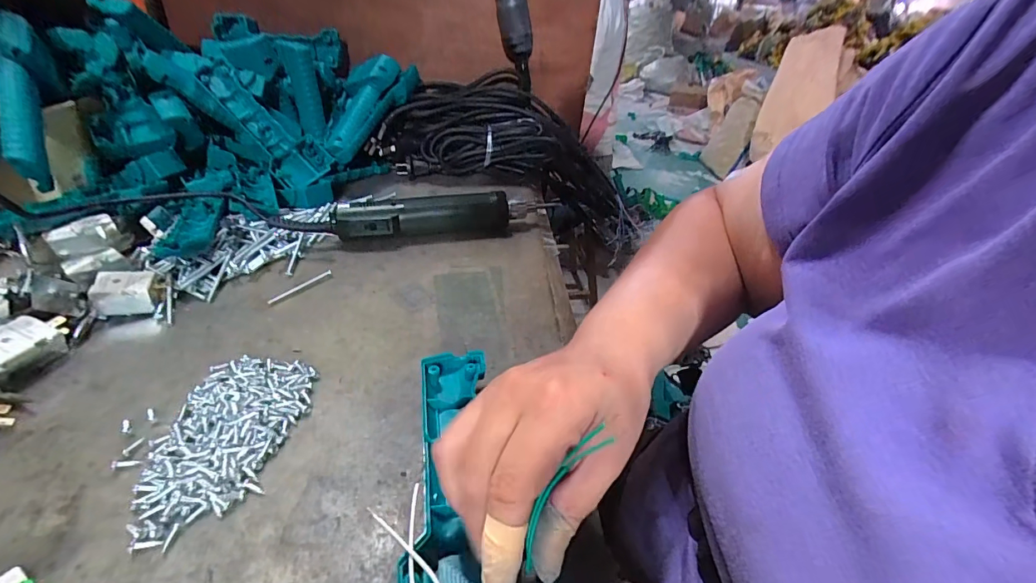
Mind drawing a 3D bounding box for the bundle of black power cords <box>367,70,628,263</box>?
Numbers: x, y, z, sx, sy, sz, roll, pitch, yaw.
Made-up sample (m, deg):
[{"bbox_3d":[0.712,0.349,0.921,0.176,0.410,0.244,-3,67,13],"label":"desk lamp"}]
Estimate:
[{"bbox_3d":[0.009,-0.199,0.640,0.383,0.157,0.093,20,34,-15],"label":"bundle of black power cords"}]

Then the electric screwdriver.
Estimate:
[{"bbox_3d":[-0.077,-0.080,0.478,0.233,0.044,0.032,-5,38,-13],"label":"electric screwdriver"}]

